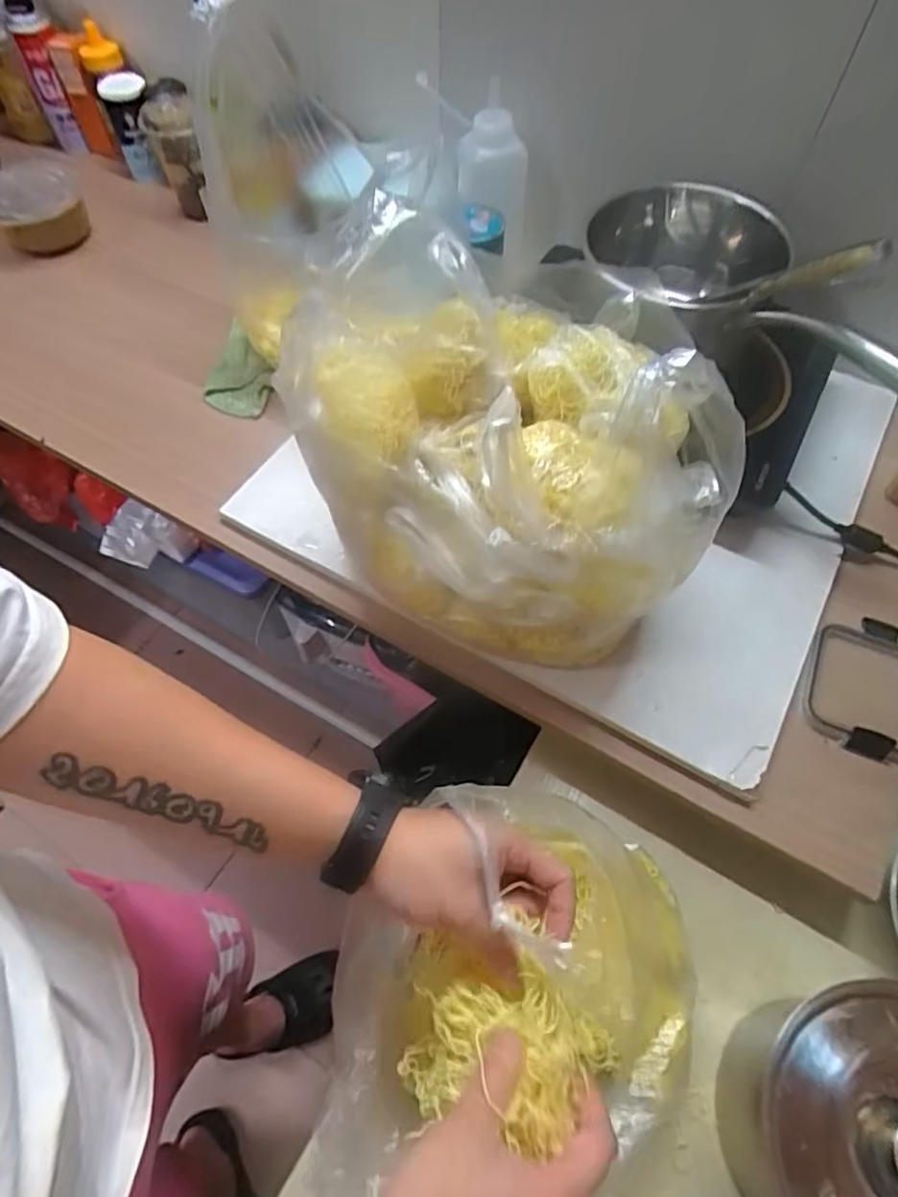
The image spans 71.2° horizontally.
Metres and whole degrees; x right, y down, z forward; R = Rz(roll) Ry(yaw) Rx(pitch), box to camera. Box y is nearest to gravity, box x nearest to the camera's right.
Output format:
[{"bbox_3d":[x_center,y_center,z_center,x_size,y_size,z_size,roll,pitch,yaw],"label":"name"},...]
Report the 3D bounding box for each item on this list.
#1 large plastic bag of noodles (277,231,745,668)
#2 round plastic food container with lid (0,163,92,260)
[{"bbox_3d":[0.053,-0.100,0.509,0.295,0.235,0.222,36,64,20],"label":"large plastic bag of noodles"},{"bbox_3d":[-0.593,-0.550,0.906,0.129,0.082,0.128,0,58,0],"label":"round plastic food container with lid"}]

